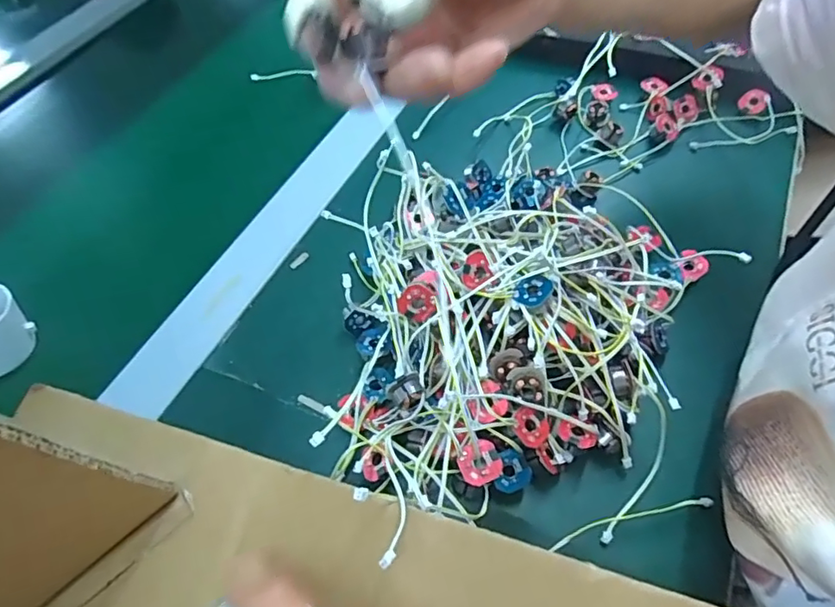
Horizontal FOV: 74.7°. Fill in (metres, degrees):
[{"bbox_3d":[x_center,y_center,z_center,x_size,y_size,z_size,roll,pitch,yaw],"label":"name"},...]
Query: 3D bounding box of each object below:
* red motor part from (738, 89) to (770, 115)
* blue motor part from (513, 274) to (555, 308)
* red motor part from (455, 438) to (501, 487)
[{"bbox_3d":[0.268,-0.161,0.435,0.020,0.005,0.021,-48,63,16],"label":"red motor part"},{"bbox_3d":[0.058,-0.006,0.276,0.019,0.004,0.017,-32,53,5],"label":"blue motor part"},{"bbox_3d":[0.029,0.075,0.259,0.019,0.004,0.019,-19,59,-1],"label":"red motor part"}]

